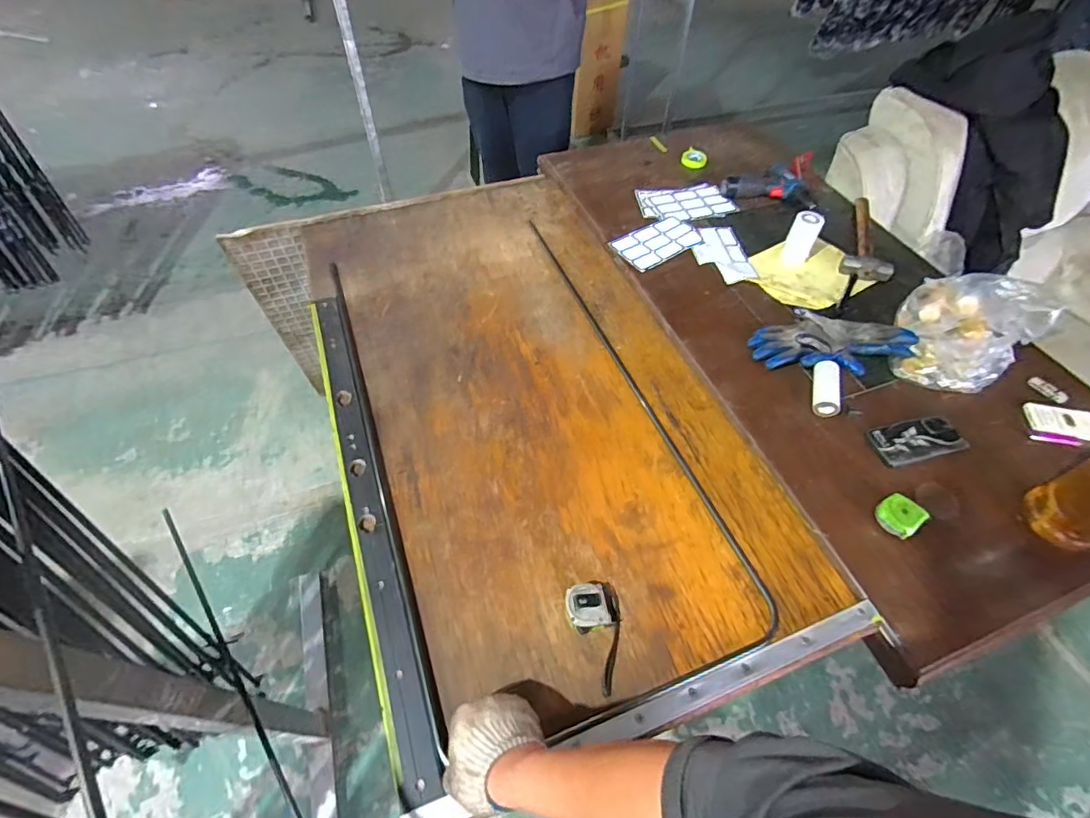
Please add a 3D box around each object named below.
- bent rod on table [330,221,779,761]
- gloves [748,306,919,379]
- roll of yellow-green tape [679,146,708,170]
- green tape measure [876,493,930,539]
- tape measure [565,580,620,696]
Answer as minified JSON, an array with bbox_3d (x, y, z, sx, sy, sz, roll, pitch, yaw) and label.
[{"bbox_3d":[-0.060,0.002,0.901,0.480,0.014,0.961,-17,56,-14],"label":"bent rod on table"},{"bbox_3d":[0.550,-0.134,0.984,0.301,0.042,0.163,8,54,5],"label":"gloves"},{"bbox_3d":[0.414,-0.694,1.419,0.071,0.029,0.081,14,55,8],"label":"roll of yellow-green tape"},{"bbox_3d":[0.529,0.159,0.763,0.053,0.034,0.055,-31,60,-21],"label":"green tape measure"},{"bbox_3d":[0.081,0.289,0.669,0.076,0.034,0.135,-19,57,-15],"label":"tape measure"}]

